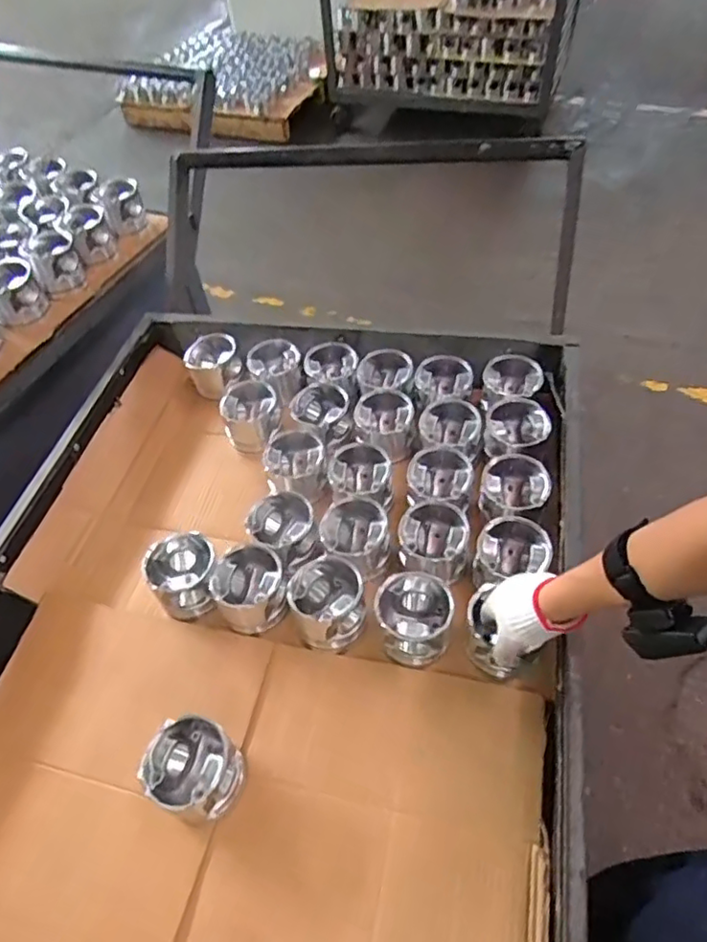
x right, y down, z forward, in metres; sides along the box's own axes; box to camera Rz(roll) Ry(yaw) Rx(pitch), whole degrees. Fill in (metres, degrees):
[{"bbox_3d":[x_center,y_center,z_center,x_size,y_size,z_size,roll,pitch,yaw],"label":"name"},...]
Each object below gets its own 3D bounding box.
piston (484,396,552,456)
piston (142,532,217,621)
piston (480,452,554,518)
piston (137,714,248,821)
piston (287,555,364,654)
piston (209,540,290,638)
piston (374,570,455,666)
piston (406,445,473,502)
[{"bbox_3d":[0.247,-0.059,0.924,0.096,0.059,0.092,28,59,24],"label":"piston"},{"bbox_3d":[-0.228,0.144,0.824,0.089,0.076,0.096,-3,52,3],"label":"piston"},{"bbox_3d":[0.226,0.024,0.855,0.097,0.080,0.095,-17,53,-8],"label":"piston"},{"bbox_3d":[-0.177,0.337,0.677,0.092,0.090,0.088,-3,52,3],"label":"piston"},{"bbox_3d":[-0.032,0.166,0.774,0.096,0.062,0.101,-3,52,3],"label":"piston"},{"bbox_3d":[-0.132,0.156,0.800,0.099,0.079,0.101,-23,54,-13],"label":"piston"},{"bbox_3d":[0.075,0.183,0.758,0.098,0.091,0.098,2,52,7],"label":"piston"},{"bbox_3d":[0.125,0.021,0.880,0.087,0.069,0.093,-3,52,3],"label":"piston"}]

